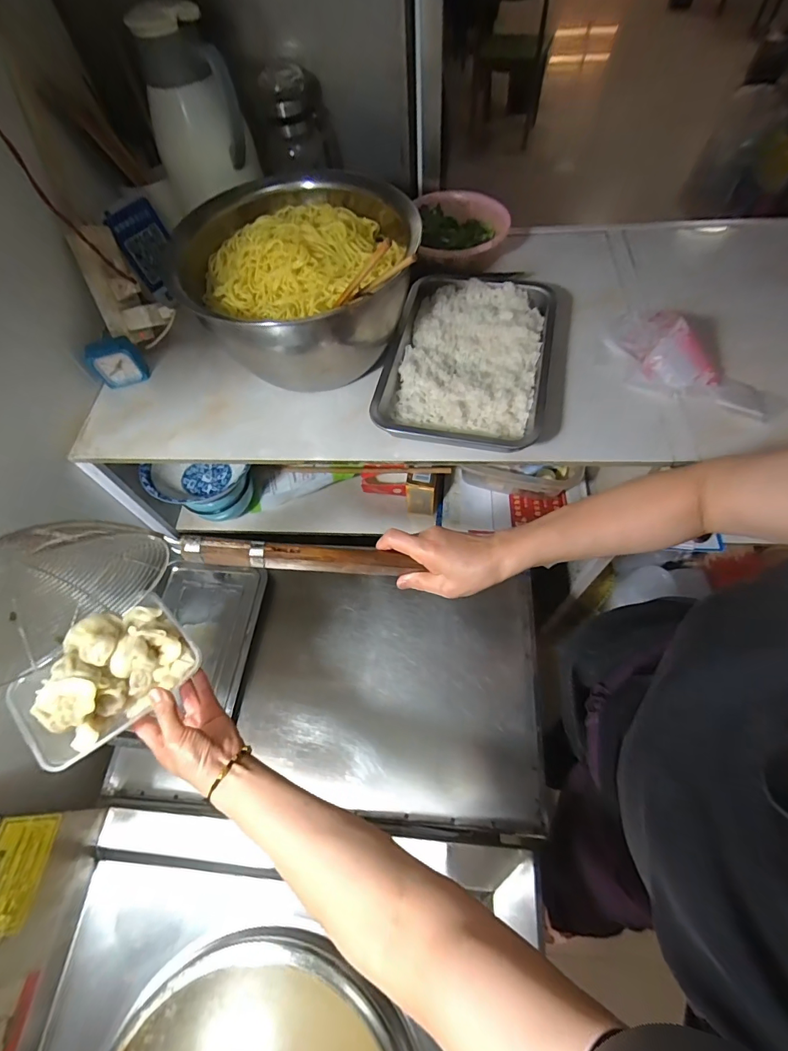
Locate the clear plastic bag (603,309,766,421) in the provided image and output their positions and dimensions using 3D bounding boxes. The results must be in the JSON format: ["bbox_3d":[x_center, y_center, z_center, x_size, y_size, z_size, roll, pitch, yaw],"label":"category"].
[{"bbox_3d":[0.383,-0.219,0.564,0.101,0.089,0.217,-39,66,-16],"label":"clear plastic bag"}]

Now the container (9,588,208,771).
[{"bbox_3d":[-0.293,0.151,0.450,0.163,0.058,0.110,-42,99,-17],"label":"container"}]

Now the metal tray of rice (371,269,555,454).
[{"bbox_3d":[0.095,-0.226,0.616,0.225,0.049,0.297,7,62,7],"label":"metal tray of rice"}]

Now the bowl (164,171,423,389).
[{"bbox_3d":[-0.120,-0.320,0.611,0.296,0.176,0.282,-2,62,3],"label":"bowl"}]

